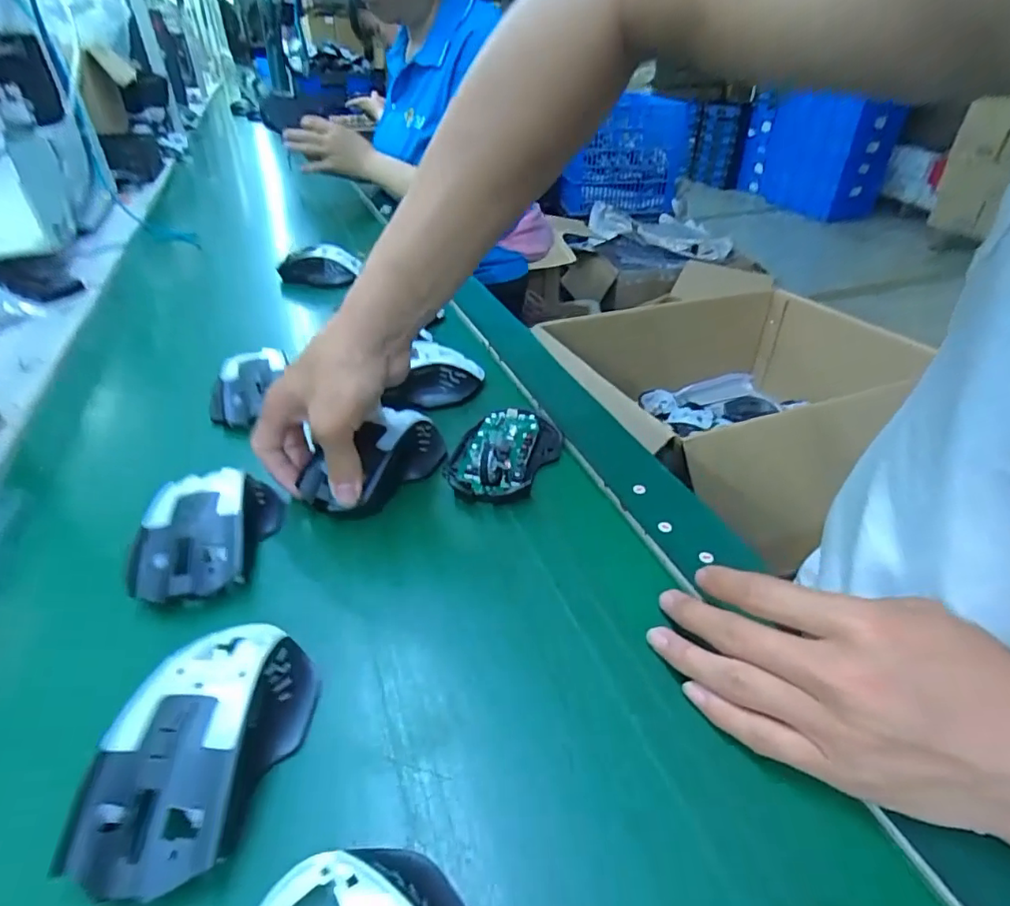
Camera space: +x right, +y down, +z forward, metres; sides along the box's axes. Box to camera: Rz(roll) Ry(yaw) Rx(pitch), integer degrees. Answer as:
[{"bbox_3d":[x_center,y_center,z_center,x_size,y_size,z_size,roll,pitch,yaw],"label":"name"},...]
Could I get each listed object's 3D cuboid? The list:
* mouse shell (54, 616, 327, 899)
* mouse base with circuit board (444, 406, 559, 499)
[{"bbox_3d":[-0.123,0.116,0.237,0.075,0.036,0.114,1,37,3],"label":"mouse shell"},{"bbox_3d":[0.000,-0.007,0.415,0.075,0.023,0.107,7,37,11],"label":"mouse base with circuit board"}]

